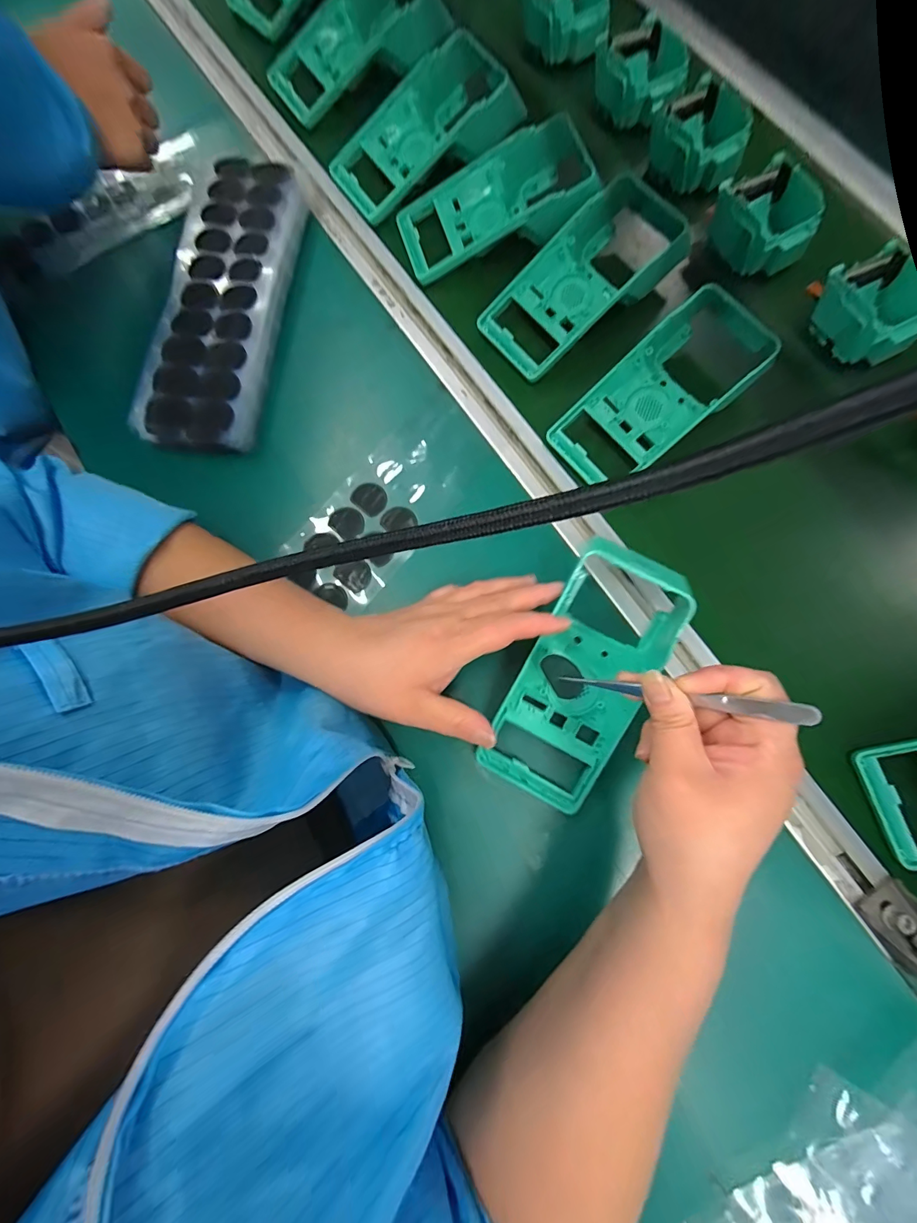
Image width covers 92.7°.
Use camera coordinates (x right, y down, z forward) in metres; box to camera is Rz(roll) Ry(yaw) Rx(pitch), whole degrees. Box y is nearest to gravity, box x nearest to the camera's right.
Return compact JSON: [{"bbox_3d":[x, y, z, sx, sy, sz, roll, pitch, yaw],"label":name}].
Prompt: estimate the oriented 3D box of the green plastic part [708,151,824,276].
[{"bbox_3d":[0.277,-0.355,0.400,0.083,0.037,0.089,-19,78,-5],"label":"green plastic part"}]

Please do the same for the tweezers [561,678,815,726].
[{"bbox_3d":[0.114,0.044,0.235,0.123,0.006,0.009,4,73,40],"label":"tweezers"}]

